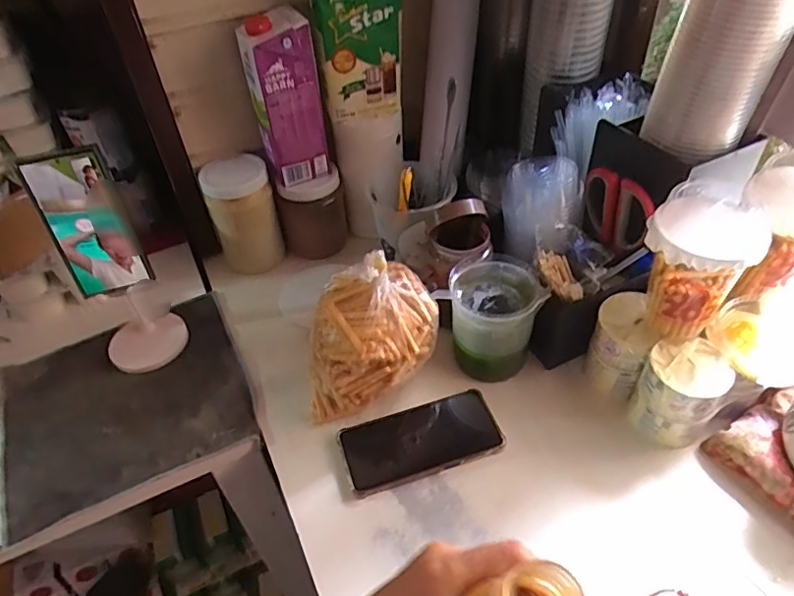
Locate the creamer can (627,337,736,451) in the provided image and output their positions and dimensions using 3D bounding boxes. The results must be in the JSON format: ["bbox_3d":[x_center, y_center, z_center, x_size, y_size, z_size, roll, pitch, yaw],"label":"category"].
[{"bbox_3d":[0.288,0.102,0.572,0.075,0.099,0.073,-2,45,2],"label":"creamer can"}]

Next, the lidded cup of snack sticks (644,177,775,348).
[{"bbox_3d":[0.280,-0.024,0.530,0.089,0.146,0.074,22,51,26],"label":"lidded cup of snack sticks"}]

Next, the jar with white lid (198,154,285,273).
[{"bbox_3d":[-0.213,-0.110,0.785,0.085,0.151,0.087,-3,45,3],"label":"jar with white lid"}]

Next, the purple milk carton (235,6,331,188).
[{"bbox_3d":[-0.141,-0.251,0.711,0.085,0.194,0.066,-14,45,-8],"label":"purple milk carton"}]

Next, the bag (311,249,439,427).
[{"bbox_3d":[-0.028,0.043,0.601,0.152,0.161,0.101,-14,46,-10],"label":"bag"}]

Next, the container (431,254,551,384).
[{"bbox_3d":[0.110,0.027,0.639,0.108,0.109,0.100,-34,52,-27],"label":"container"}]

